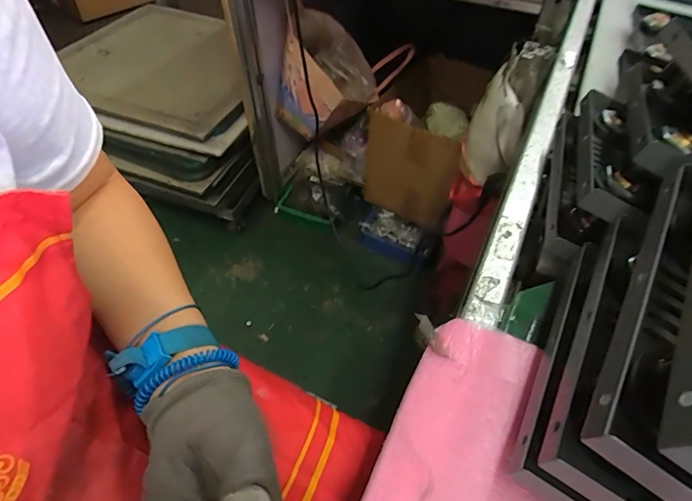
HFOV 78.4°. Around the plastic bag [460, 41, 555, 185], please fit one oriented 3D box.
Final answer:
[{"bbox_3d":[0.209,-0.180,0.584,0.072,0.180,0.103,21,54,13],"label":"plastic bag"}]

